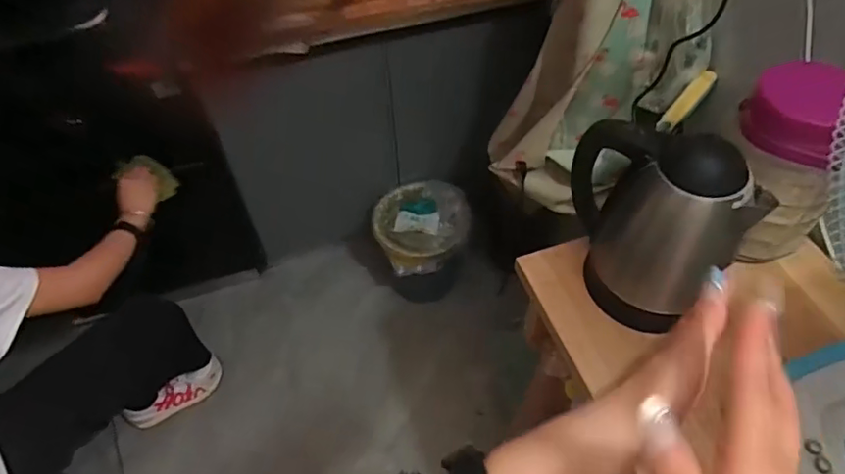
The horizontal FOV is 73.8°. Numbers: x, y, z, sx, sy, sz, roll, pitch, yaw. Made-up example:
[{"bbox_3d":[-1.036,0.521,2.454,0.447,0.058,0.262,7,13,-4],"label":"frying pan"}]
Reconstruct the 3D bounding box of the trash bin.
[{"bbox_3d":[-0.005,0.019,1.509,0.234,0.258,0.235,0,50,0],"label":"trash bin"}]

